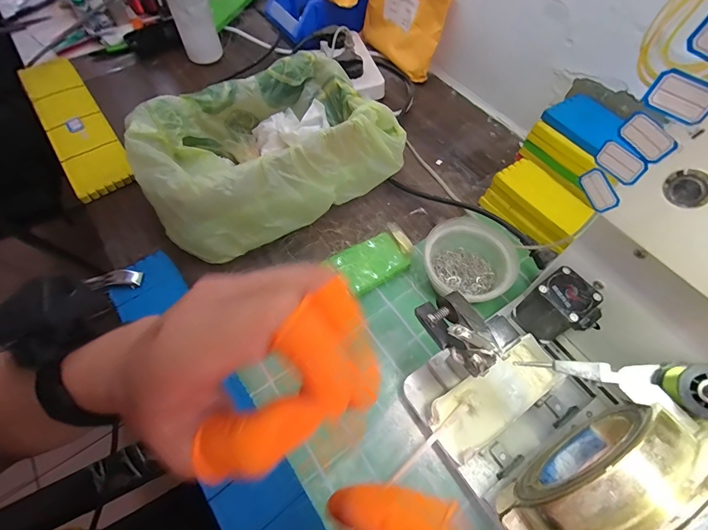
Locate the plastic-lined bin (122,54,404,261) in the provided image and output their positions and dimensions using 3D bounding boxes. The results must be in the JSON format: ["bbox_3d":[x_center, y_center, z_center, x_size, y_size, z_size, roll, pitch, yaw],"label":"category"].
[{"bbox_3d":[-0.097,-0.136,0.449,0.288,0.124,0.159,-24,63,-13],"label":"plastic-lined bin"}]

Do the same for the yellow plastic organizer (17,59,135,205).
[{"bbox_3d":[-0.450,-0.233,0.569,0.084,0.030,0.352,-34,64,-16],"label":"yellow plastic organizer"}]

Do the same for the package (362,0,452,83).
[{"bbox_3d":[0.077,-0.424,0.582,0.043,0.177,0.171,-32,64,-28],"label":"package"}]

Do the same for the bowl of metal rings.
[{"bbox_3d":[0.128,-0.003,0.407,0.095,0.053,0.098,0,61,0],"label":"bowl of metal rings"}]

